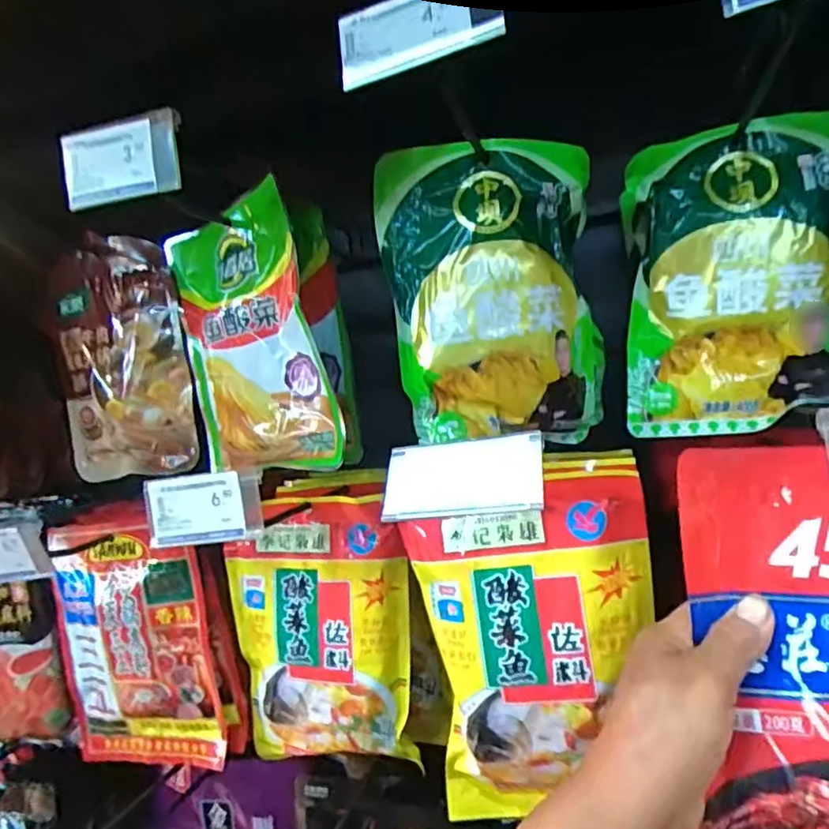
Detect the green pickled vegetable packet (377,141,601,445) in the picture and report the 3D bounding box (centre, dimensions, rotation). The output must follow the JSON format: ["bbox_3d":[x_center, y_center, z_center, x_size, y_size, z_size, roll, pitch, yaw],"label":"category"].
[{"bbox_3d":[0.057,-0.083,0.424,0.141,0.194,0.035,-9,6,-11],"label":"green pickled vegetable packet"}]

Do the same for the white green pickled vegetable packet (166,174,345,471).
[{"bbox_3d":[-0.119,-0.054,0.450,0.137,0.186,0.027,-3,7,40],"label":"white green pickled vegetable packet"}]

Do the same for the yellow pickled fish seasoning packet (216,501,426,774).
[{"bbox_3d":[-0.078,0.172,0.492,0.151,0.207,0.031,-6,6,18],"label":"yellow pickled fish seasoning packet"}]

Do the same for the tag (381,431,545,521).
[{"bbox_3d":[0.024,0.030,0.305,0.078,0.042,0.004,-6,-36,18],"label":"tag"}]

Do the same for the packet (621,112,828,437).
[{"bbox_3d":[0.226,-0.096,0.438,0.148,0.205,0.030,-6,6,20],"label":"packet"}]

